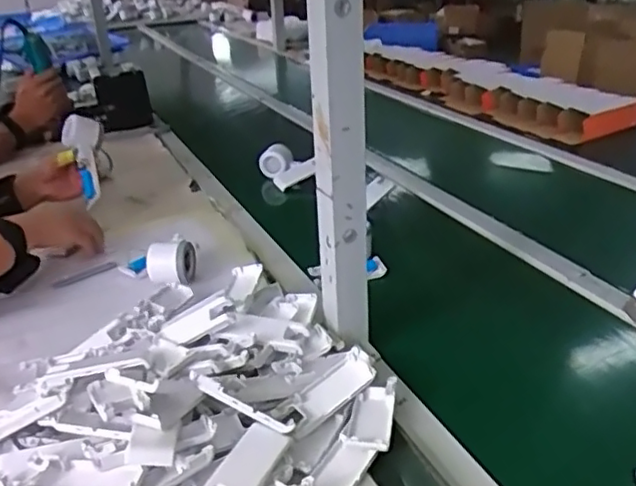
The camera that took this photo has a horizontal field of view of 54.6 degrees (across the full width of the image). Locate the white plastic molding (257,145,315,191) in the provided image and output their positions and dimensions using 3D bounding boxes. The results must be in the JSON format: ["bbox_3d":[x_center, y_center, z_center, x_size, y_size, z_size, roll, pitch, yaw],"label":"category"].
[{"bbox_3d":[-0.060,-0.153,1.221,0.090,0.064,0.092,-16,29,-24],"label":"white plastic molding"}]

